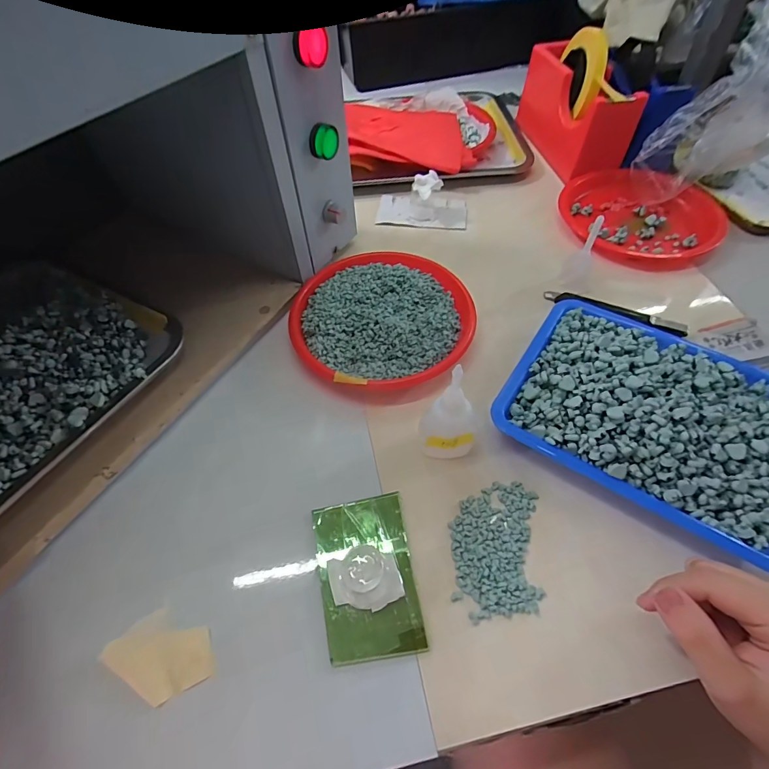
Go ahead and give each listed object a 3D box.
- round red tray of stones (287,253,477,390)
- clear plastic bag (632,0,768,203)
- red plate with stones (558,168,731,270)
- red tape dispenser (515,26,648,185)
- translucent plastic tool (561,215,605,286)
[{"bbox_3d":[-0.004,-0.070,0.409,0.172,0.031,0.178,0,56,0],"label":"round red tray of stones"},{"bbox_3d":[0.382,-0.296,0.457,0.096,0.176,0.101,-36,63,-22],"label":"clear plastic bag"},{"bbox_3d":[0.310,-0.202,0.490,0.180,0.030,0.141,14,57,10],"label":"red plate with stones"},{"bbox_3d":[0.262,-0.384,0.547,0.060,0.121,0.217,-10,56,-7],"label":"red tape dispenser"},{"bbox_3d":[0.209,-0.138,0.413,0.025,0.078,0.030,27,60,18],"label":"translucent plastic tool"}]

